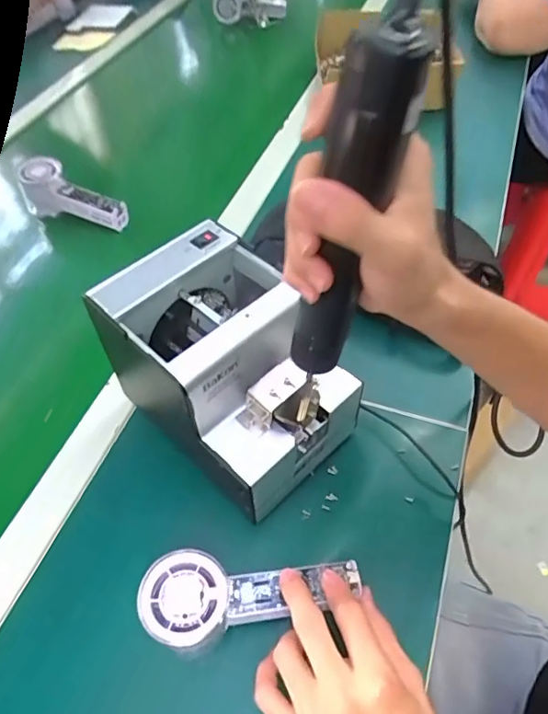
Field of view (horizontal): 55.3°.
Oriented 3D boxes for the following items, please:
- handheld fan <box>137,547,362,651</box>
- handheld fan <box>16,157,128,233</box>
[{"bbox_3d":[-0.015,0.158,0.354,0.146,0.021,0.058,2,50,-17],"label":"handheld fan"},{"bbox_3d":[-0.258,-0.207,0.679,0.150,0.063,0.055,25,57,22],"label":"handheld fan"}]

